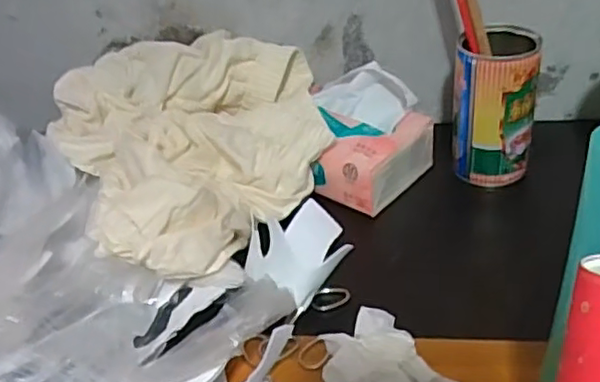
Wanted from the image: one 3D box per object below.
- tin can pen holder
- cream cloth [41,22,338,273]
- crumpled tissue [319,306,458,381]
[{"bbox_3d":[0.162,-0.069,0.531,0.063,0.120,0.055,5,38,16],"label":"tin can pen holder"},{"bbox_3d":[-0.077,-0.051,0.546,0.237,0.078,0.269,-22,39,-19],"label":"cream cloth"},{"bbox_3d":[0.053,0.096,0.398,0.077,0.034,0.073,-7,37,0],"label":"crumpled tissue"}]

